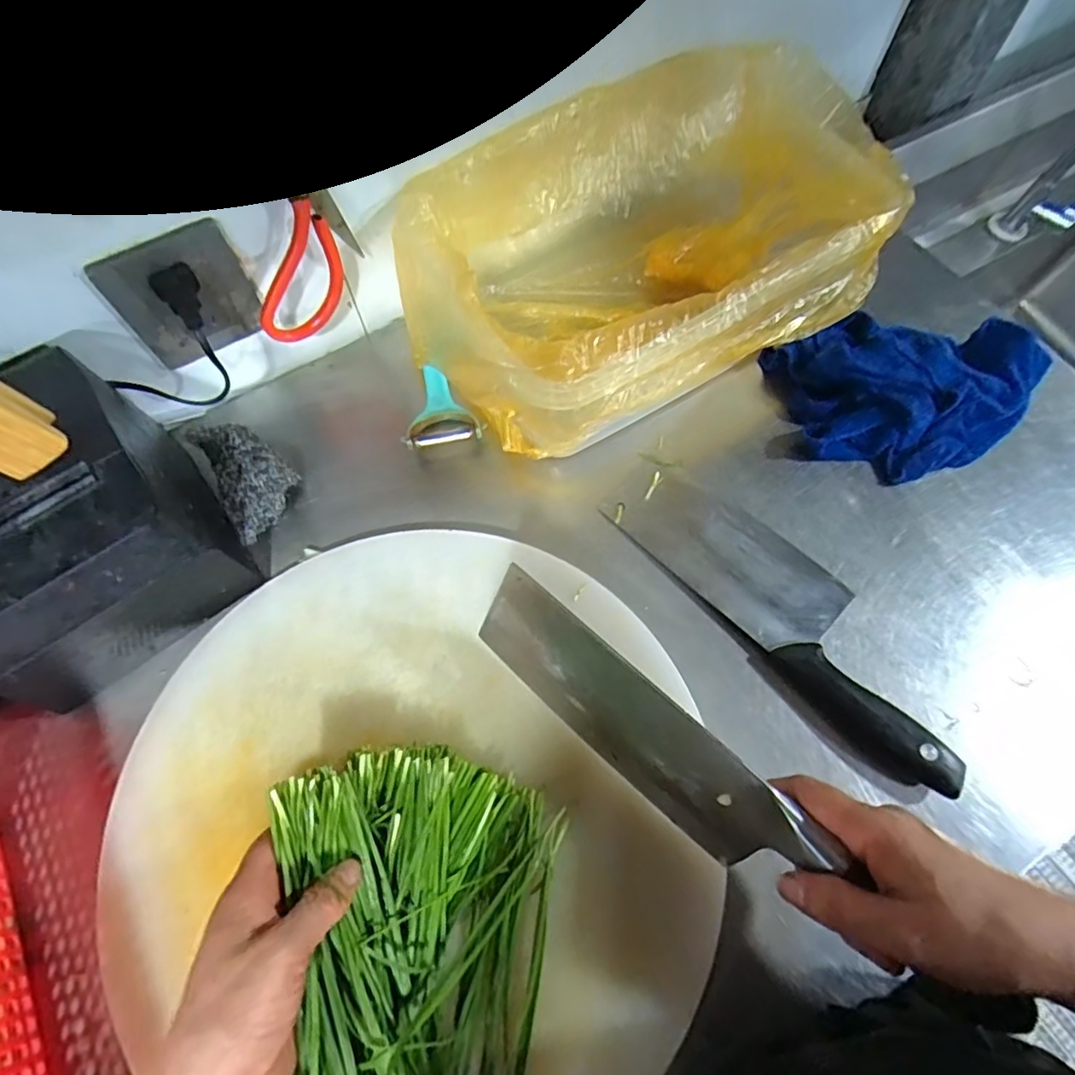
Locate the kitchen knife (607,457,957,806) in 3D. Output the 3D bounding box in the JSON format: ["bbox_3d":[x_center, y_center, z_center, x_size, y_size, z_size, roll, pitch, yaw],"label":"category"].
[{"bbox_3d":[0.172,0.043,0.410,0.081,0.017,0.282,-41,71,-16],"label":"kitchen knife"}]

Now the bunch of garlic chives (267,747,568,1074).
[{"bbox_3d":[-0.067,0.234,0.293,0.136,0.067,0.232,4,66,3],"label":"bunch of garlic chives"}]

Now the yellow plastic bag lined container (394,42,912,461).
[{"bbox_3d":[0.079,-0.218,0.465,0.356,0.134,0.238,-28,68,-11],"label":"yellow plastic bag lined container"}]

